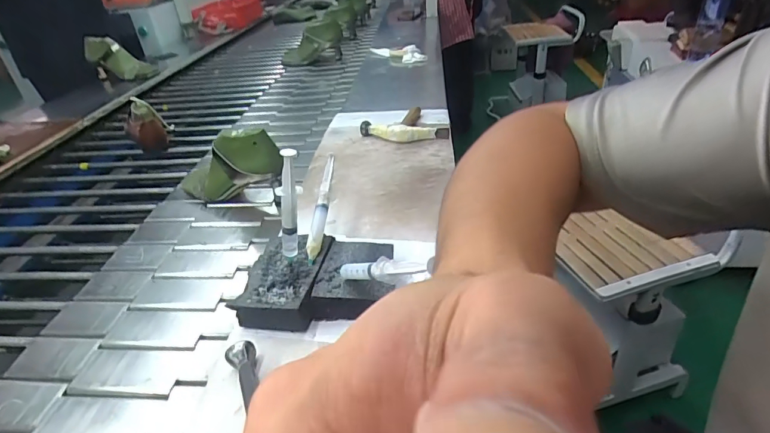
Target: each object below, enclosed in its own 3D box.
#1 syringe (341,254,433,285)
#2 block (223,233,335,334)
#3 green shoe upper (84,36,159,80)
[{"bbox_3d":[-0.008,0.053,0.422,0.020,0.023,0.139,-35,16,-36],"label":"syringe"},{"bbox_3d":[-0.110,0.070,0.508,0.080,0.033,0.124,0,33,10],"label":"block"},{"bbox_3d":[-0.902,-0.530,1.515,0.241,0.103,0.041,23,34,-8],"label":"green shoe upper"}]

